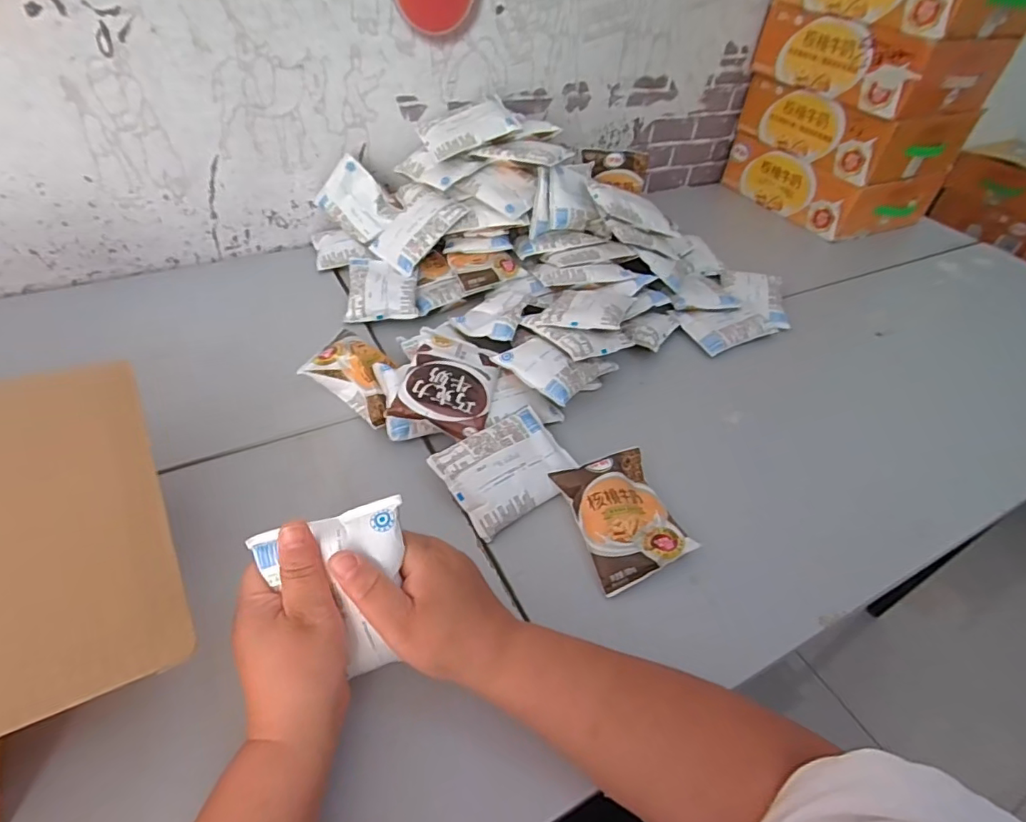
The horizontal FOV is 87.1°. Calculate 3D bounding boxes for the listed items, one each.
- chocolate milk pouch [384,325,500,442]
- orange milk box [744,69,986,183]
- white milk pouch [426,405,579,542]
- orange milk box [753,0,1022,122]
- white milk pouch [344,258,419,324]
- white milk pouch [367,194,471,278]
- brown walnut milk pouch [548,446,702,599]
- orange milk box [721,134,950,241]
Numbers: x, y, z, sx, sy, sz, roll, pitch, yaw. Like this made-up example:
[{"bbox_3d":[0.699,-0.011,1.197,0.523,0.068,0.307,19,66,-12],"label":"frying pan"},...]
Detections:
[{"bbox_3d":[-0.066,-0.033,0.575,0.095,0.015,0.121,17,55,-5],"label":"chocolate milk pouch"},{"bbox_3d":[0.648,-0.555,1.043,0.254,0.103,0.295,-14,48,-20],"label":"orange milk box"},{"bbox_3d":[-0.002,0.053,0.530,0.127,0.021,0.095,-29,70,-33],"label":"white milk pouch"},{"bbox_3d":[0.631,-0.621,0.949,0.221,0.106,0.310,-18,49,-24],"label":"orange milk box"},{"bbox_3d":[-0.177,-0.170,0.738,0.093,0.033,0.117,-1,44,-8],"label":"white milk pouch"},{"bbox_3d":[-0.133,-0.256,0.754,0.127,0.018,0.090,-46,61,-4],"label":"white milk pouch"},{"bbox_3d":[0.103,0.095,0.506,0.098,0.030,0.122,-15,48,-21],"label":"brown walnut milk pouch"},{"bbox_3d":[0.642,-0.469,1.103,0.244,0.097,0.317,-18,49,-24],"label":"orange milk box"}]

